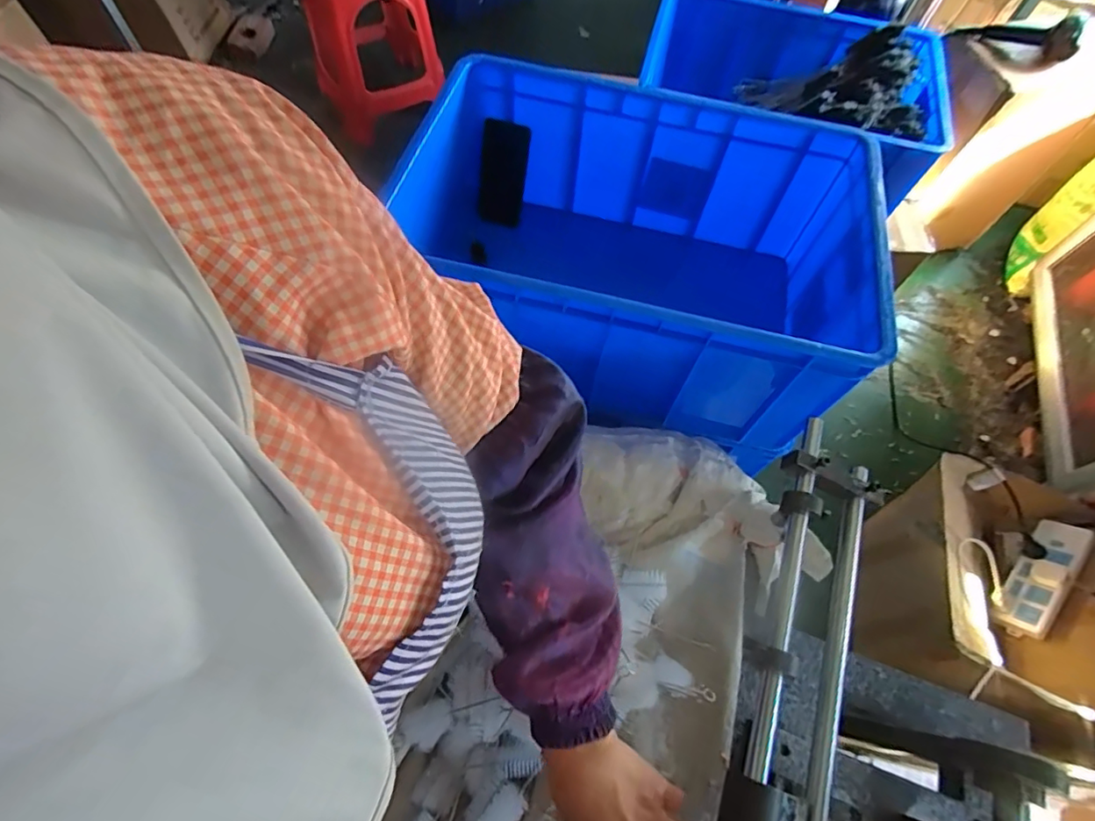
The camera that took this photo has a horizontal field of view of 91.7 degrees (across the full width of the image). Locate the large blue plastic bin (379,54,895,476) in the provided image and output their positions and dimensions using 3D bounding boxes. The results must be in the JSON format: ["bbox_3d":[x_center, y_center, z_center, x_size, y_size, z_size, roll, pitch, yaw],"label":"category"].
[{"bbox_3d":[0.091,-0.222,0.801,0.631,0.317,0.417,15,63,4],"label":"large blue plastic bin"}]

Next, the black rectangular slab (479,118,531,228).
[{"bbox_3d":[-0.076,-0.400,0.909,0.081,0.173,0.010,21,48,5],"label":"black rectangular slab"}]

